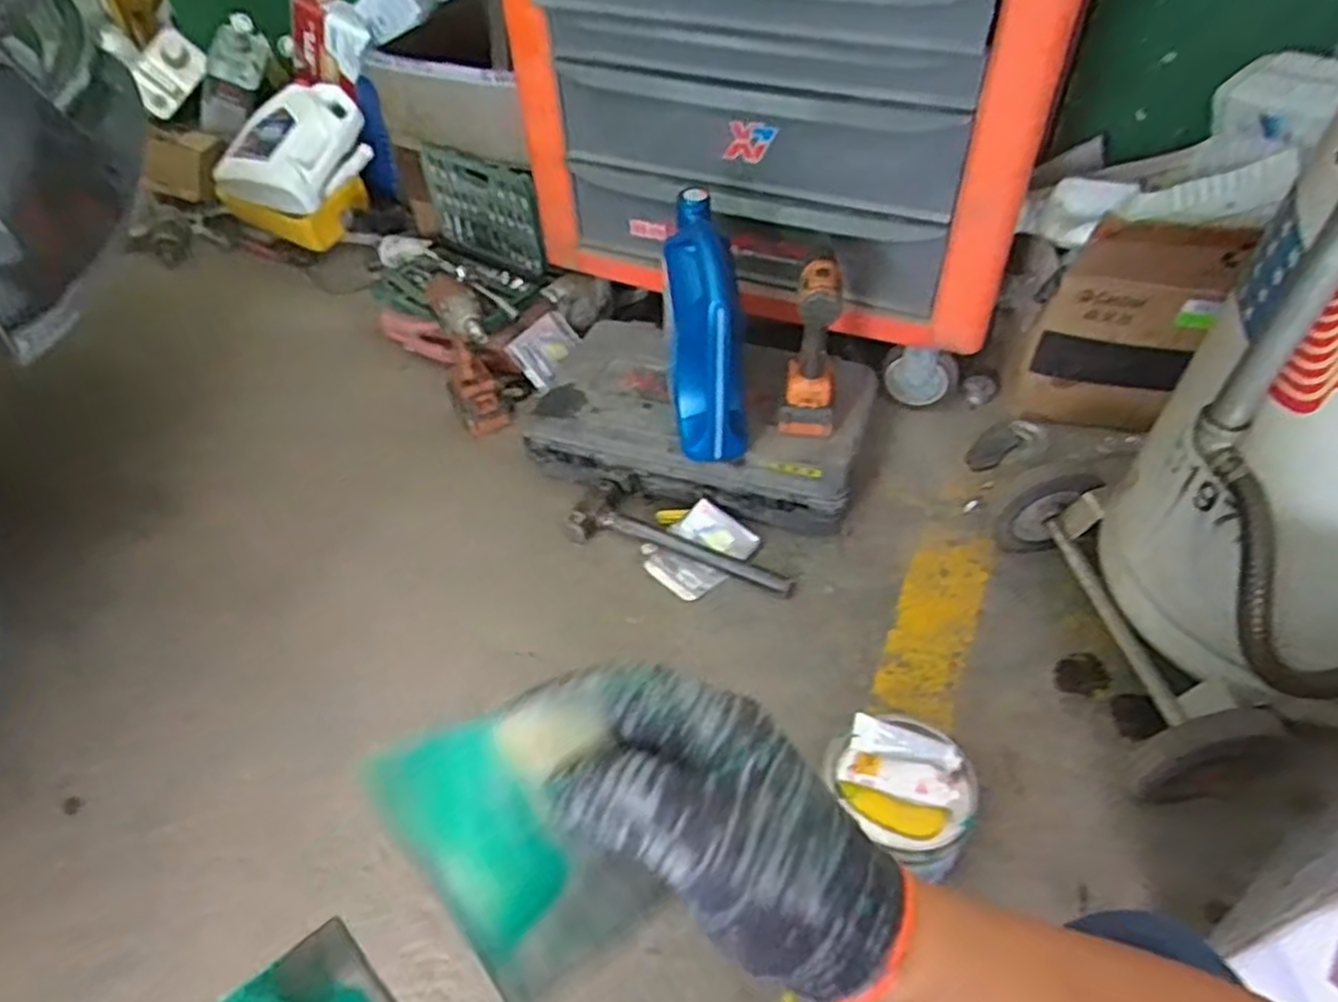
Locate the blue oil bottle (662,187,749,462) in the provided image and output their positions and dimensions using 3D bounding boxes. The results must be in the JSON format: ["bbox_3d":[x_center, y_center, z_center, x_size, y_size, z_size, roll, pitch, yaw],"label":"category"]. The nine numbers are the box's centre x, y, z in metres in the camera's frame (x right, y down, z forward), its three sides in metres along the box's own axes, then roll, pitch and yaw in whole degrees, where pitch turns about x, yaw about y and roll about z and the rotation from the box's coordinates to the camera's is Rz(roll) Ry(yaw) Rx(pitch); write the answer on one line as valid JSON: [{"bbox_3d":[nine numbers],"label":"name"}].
[{"bbox_3d":[0.044,-0.231,1.117,0.091,0.298,0.229,-11,47,-7],"label":"blue oil bottle"}]

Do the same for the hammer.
[{"bbox_3d":[0.020,0.053,1.183,0.352,0.037,0.101,16,46,17],"label":"hammer"}]

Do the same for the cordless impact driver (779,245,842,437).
[{"bbox_3d":[0.212,-0.228,1.148,0.072,0.257,0.144,7,48,10],"label":"cordless impact driver"}]

